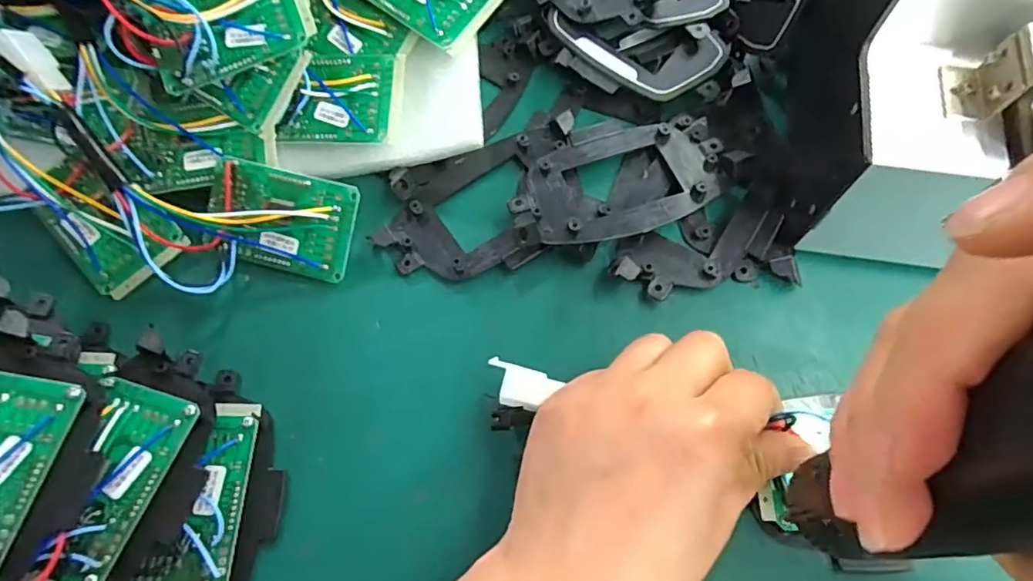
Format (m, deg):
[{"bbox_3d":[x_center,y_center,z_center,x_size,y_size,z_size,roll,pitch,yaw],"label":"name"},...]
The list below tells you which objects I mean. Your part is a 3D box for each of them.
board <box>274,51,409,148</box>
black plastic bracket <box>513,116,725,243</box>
[{"bbox_3d":[-0.092,-0.105,0.305,0.063,0.014,0.054,4,69,4],"label":"board"},{"bbox_3d":[0.055,-0.056,0.294,0.110,0.015,0.060,-20,69,-5],"label":"black plastic bracket"}]

